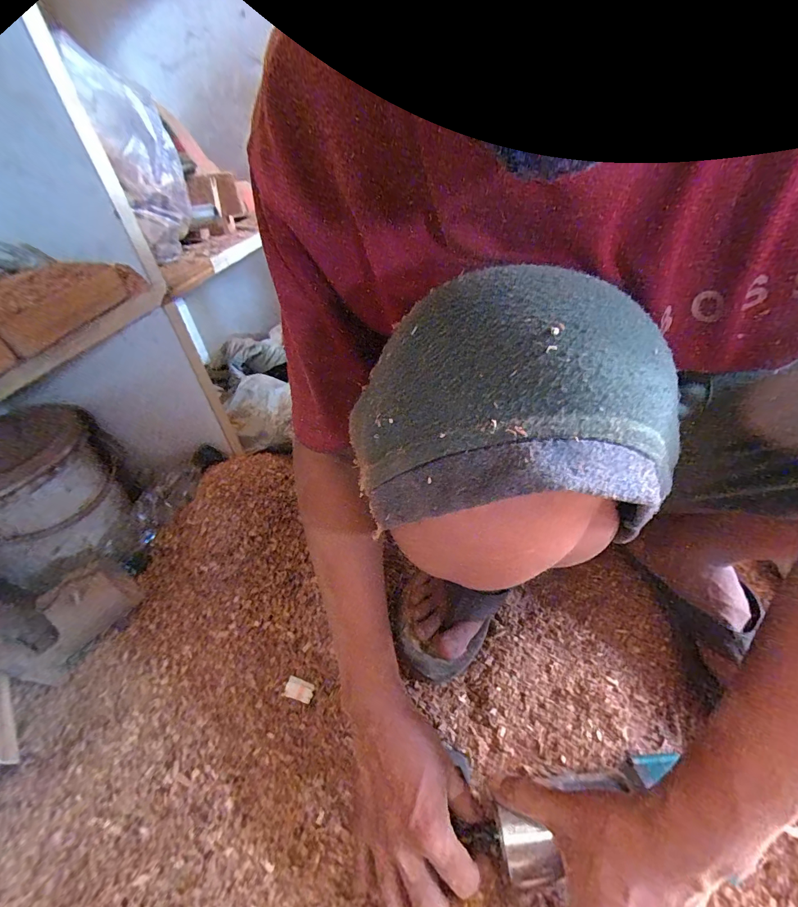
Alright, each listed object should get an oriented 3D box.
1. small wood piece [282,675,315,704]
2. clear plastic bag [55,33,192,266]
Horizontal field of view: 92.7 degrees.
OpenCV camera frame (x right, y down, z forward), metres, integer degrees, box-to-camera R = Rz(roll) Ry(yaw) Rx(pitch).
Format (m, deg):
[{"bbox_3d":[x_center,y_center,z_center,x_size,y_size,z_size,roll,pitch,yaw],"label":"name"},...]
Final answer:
[{"bbox_3d":[-0.106,0.251,0.406,0.029,0.005,0.019,9,44,13],"label":"small wood piece"},{"bbox_3d":[-0.255,-0.287,0.381,0.037,0.149,0.108,2,42,9],"label":"clear plastic bag"}]

